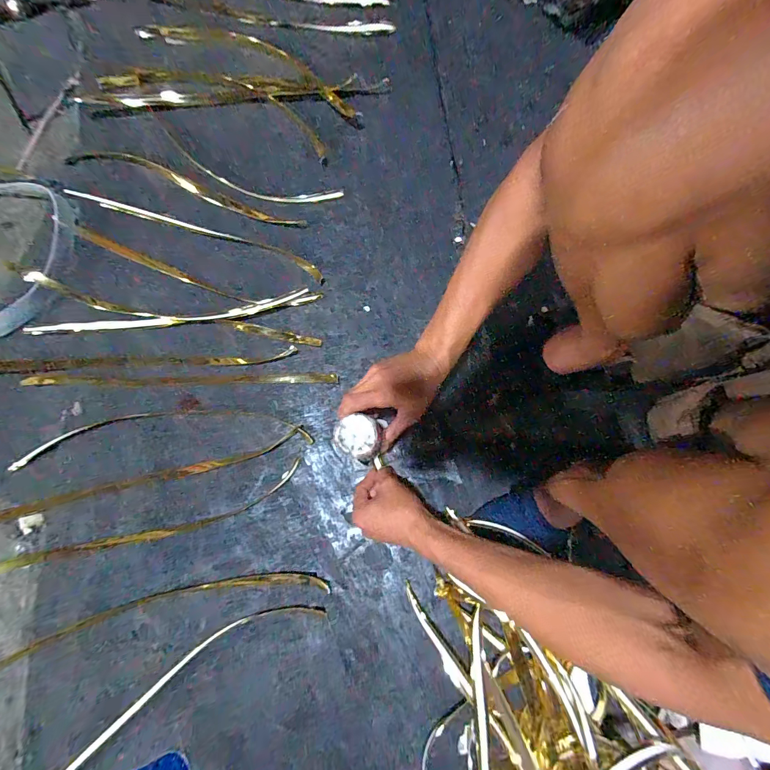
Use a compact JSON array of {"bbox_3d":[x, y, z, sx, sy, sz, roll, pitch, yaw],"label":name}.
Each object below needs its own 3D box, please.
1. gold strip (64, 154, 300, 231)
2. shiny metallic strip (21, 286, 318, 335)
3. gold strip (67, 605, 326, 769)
[{"bbox_3d":[-0.362,-0.352,0.609,0.464,0.036,0.039,21,78,5],"label":"gold strip"},{"bbox_3d":[-0.337,-0.109,0.561,0.462,0.029,0.034,-8,77,-1],"label":"shiny metallic strip"},{"bbox_3d":[-0.267,0.385,0.441,0.401,0.014,0.054,-31,77,-7],"label":"gold strip"}]

